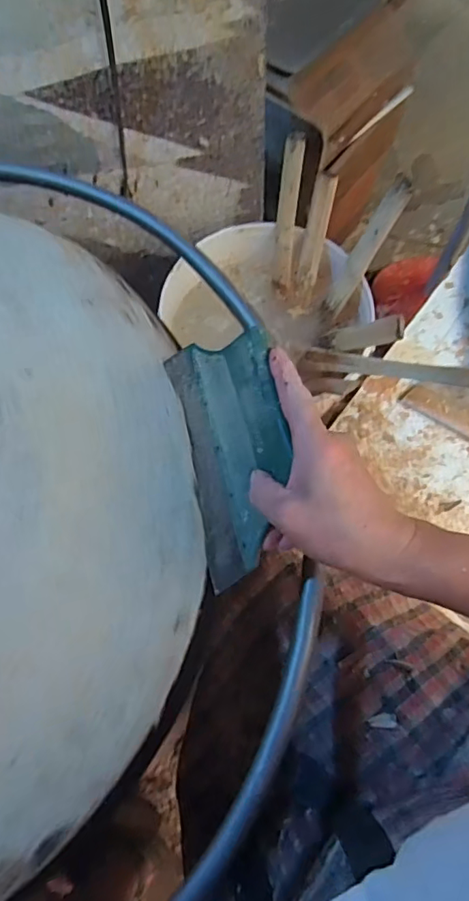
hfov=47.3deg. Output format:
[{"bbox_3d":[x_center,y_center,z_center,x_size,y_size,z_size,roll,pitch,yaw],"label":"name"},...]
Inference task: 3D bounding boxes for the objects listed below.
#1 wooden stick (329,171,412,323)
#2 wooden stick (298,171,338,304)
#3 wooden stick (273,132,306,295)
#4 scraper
[{"bbox_3d":[0.170,-0.262,0.696,0.037,0.183,0.023,42,47,13],"label":"wooden stick"},{"bbox_3d":[0.111,-0.286,0.733,0.030,0.166,0.017,11,33,3],"label":"wooden stick"},{"bbox_3d":[0.071,-0.315,0.728,0.031,0.199,0.011,24,41,27],"label":"wooden stick"},{"bbox_3d":[-0.001,-0.007,0.401,0.007,0.118,0.191,-1,69,-37],"label":"scraper"}]

